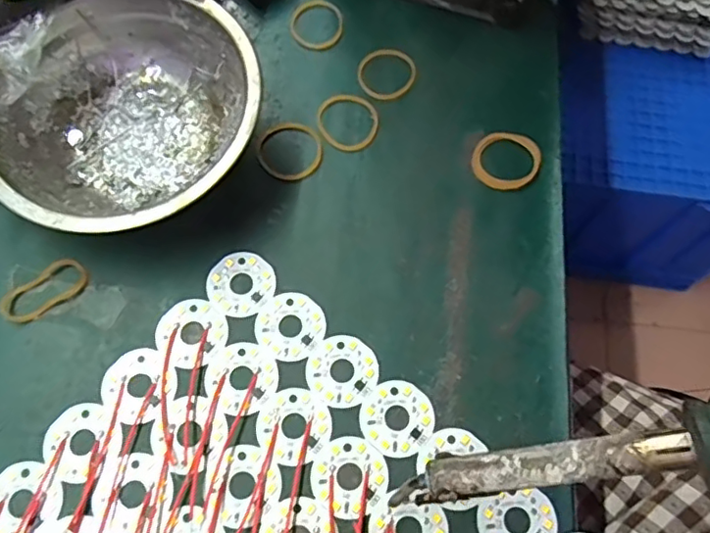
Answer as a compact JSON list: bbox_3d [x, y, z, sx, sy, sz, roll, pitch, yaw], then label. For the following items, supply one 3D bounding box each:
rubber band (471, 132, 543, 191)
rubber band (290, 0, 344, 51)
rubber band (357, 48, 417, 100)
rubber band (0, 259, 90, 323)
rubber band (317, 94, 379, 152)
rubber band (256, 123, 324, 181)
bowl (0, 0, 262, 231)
[{"bbox_3d":[0.077,-0.054,0.292,0.032,0.005,0.034,1,68,-2],"label":"rubber band"},{"bbox_3d":[-0.021,-0.137,0.323,0.030,0.004,0.034,1,68,-2],"label":"rubber band"},{"bbox_3d":[0.018,-0.105,0.311,0.030,0.004,0.033,1,68,-2],"label":"rubber band"},{"bbox_3d":[-0.141,0.011,0.260,0.038,0.005,0.019,-38,74,-16],"label":"rubber band"},{"bbox_3d":[-0.004,-0.076,0.298,0.032,0.004,0.034,1,68,-2],"label":"rubber band"},{"bbox_3d":[-0.033,-0.059,0.291,0.033,0.004,0.033,1,68,-2],"label":"rubber band"},{"bbox_3d":[-0.105,-0.068,0.270,0.117,0.046,0.121,1,68,-2],"label":"bowl"}]

